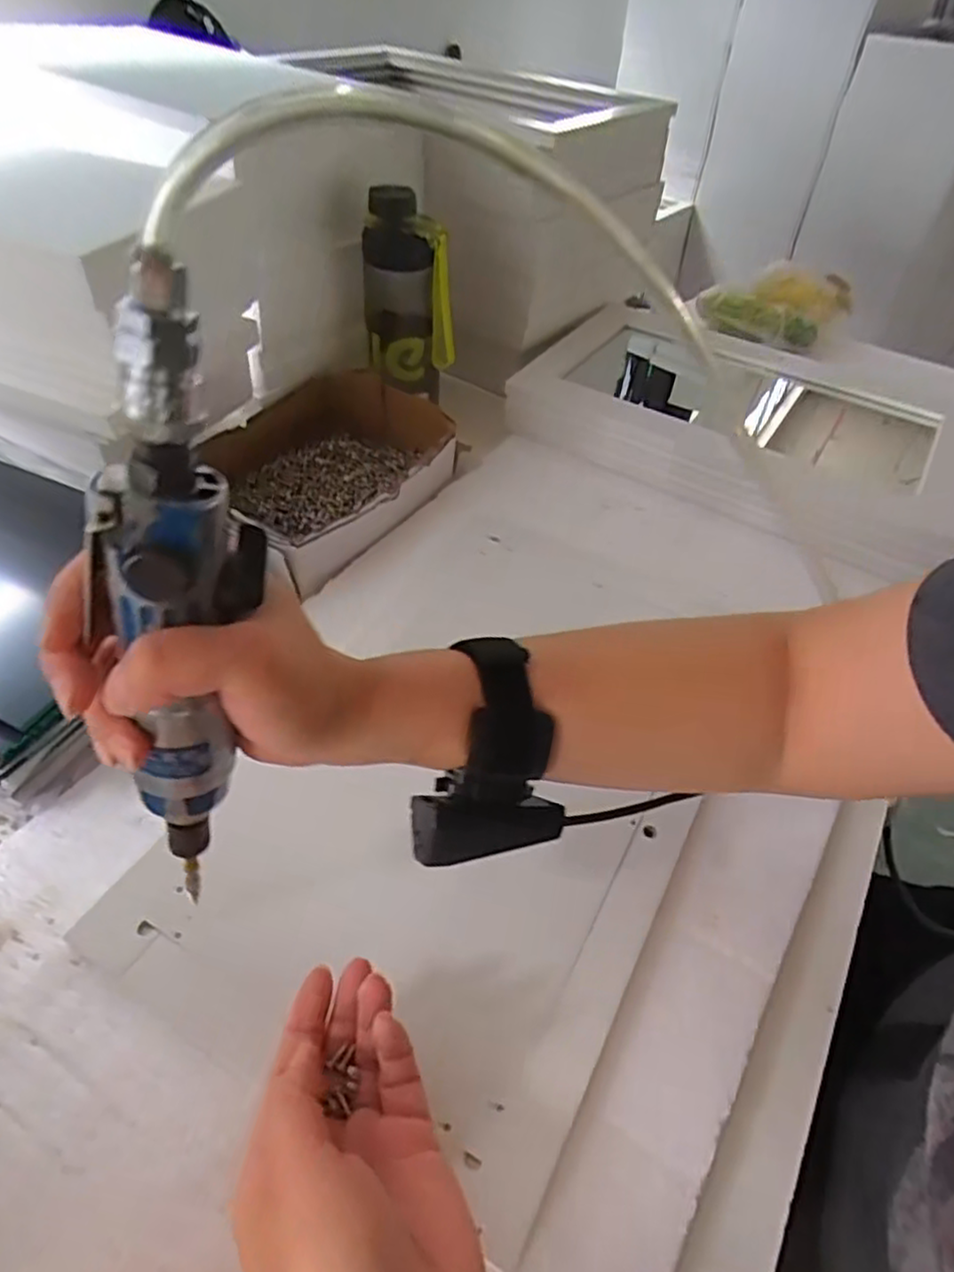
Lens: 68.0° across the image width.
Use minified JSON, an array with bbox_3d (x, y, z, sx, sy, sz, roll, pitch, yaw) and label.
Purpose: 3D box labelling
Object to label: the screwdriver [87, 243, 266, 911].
[{"bbox_3d":[-0.100,-0.010,0.243,0.036,0.214,0.043,18,32,12],"label":"screwdriver"}]

